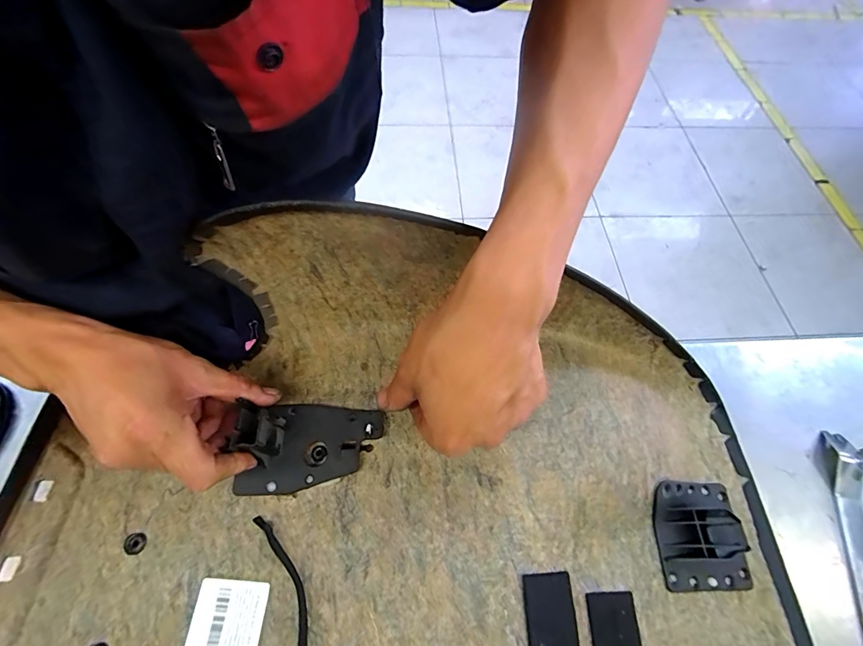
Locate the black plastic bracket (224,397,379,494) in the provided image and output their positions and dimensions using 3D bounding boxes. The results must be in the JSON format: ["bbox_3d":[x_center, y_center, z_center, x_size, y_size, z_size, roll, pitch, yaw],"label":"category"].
[{"bbox_3d":[-0.094,0.090,0.302,0.107,0.049,0.064,0,55,-2],"label":"black plastic bracket"}]

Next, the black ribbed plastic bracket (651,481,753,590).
[{"bbox_3d":[0.218,0.169,0.317,0.078,0.027,0.077,11,63,-17],"label":"black ribbed plastic bracket"}]

